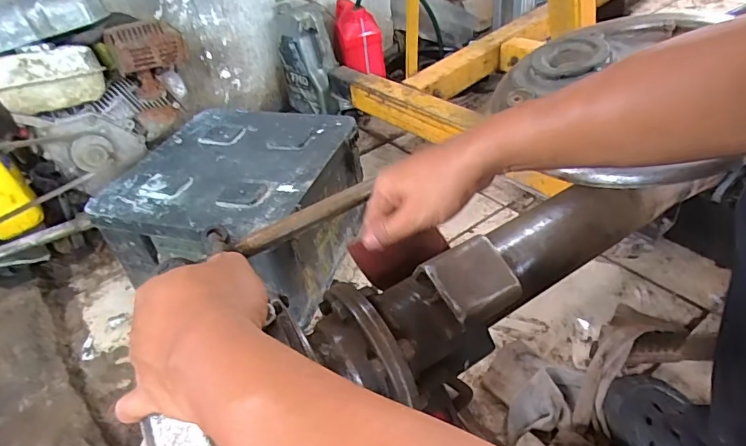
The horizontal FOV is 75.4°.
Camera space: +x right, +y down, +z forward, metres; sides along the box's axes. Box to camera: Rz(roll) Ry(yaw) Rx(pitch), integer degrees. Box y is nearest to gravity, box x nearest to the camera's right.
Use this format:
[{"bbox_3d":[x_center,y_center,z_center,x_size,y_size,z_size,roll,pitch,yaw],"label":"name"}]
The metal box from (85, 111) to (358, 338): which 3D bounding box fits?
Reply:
[{"bbox_3d":[-0.241,-0.032,0.935,0.365,0.213,0.372,6,39,16],"label":"metal box"}]

